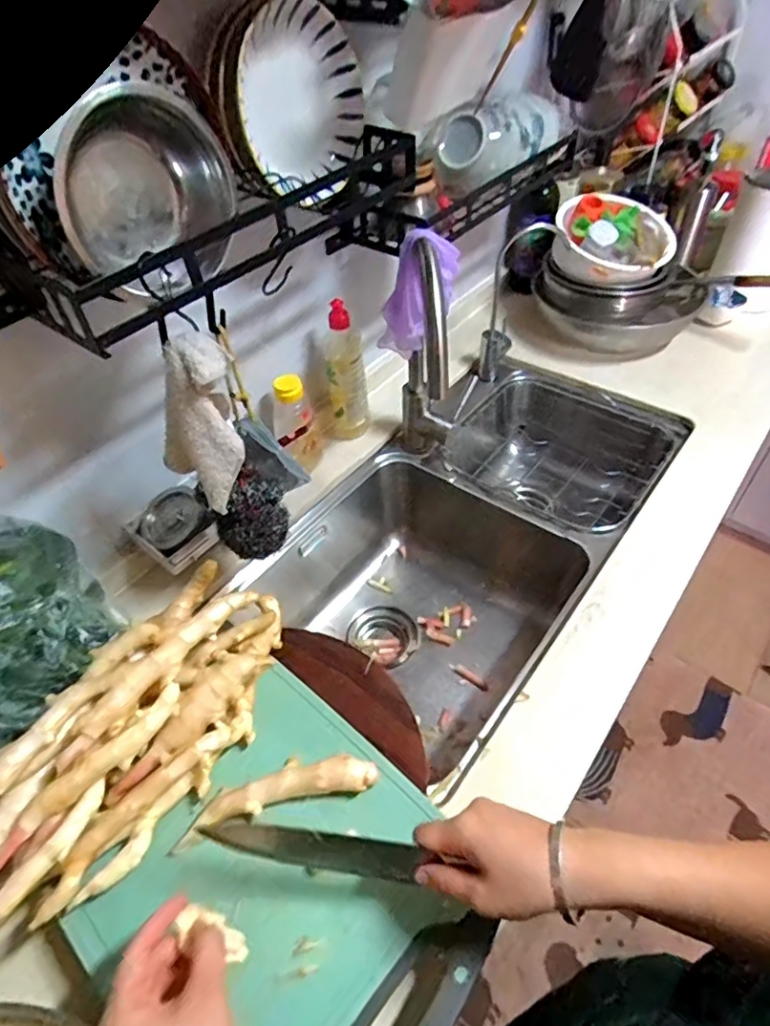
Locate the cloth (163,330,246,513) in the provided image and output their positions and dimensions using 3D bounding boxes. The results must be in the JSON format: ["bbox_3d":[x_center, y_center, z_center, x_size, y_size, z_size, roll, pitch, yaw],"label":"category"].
[{"bbox_3d":[-0.171,-0.085,0.545,0.073,0.152,0.054,-31,52,-23],"label":"cloth"}]

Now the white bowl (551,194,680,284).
[{"bbox_3d":[0.395,-0.480,1.016,0.206,0.075,0.190,35,71,12],"label":"white bowl"}]

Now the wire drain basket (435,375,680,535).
[{"bbox_3d":[0.276,-0.071,0.986,0.326,0.141,0.297,27,54,26],"label":"wire drain basket"}]

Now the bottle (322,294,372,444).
[{"bbox_3d":[-0.065,-0.207,0.878,0.071,0.208,0.048,-9,47,-5],"label":"bottle"}]

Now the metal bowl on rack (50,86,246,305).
[{"bbox_3d":[-0.195,-0.254,0.475,0.064,0.129,0.150,28,55,27],"label":"metal bowl on rack"}]

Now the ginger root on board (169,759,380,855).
[{"bbox_3d":[-0.097,0.252,0.523,0.179,0.027,0.039,-12,47,-8],"label":"ginger root on board"}]

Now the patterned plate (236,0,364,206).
[{"bbox_3d":[-0.087,-0.424,0.606,0.019,0.166,0.150,27,17,35],"label":"patterned plate"}]

